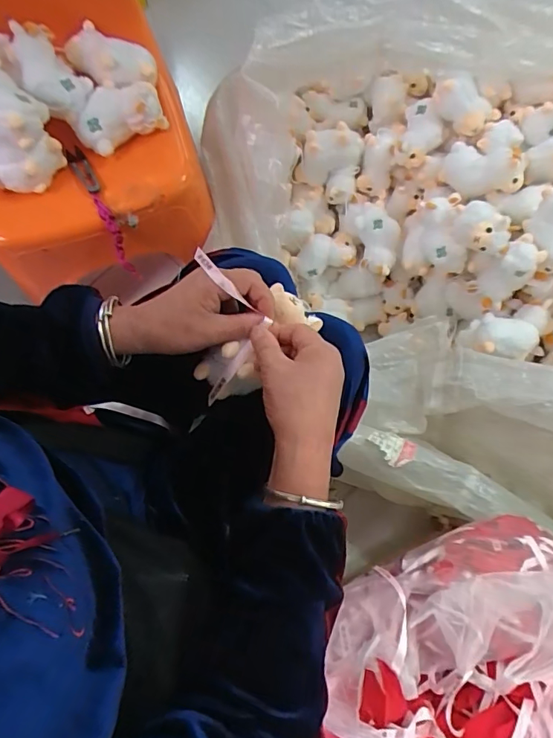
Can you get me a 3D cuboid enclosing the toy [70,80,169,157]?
[{"bbox_3d":[-0.222,-0.353,0.659,0.121,0.056,0.070,-27,80,-7],"label":"toy"}]

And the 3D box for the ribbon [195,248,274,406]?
[{"bbox_3d":[-0.040,-0.040,0.448,0.069,0.028,0.144,-9,106,-3],"label":"ribbon"}]

